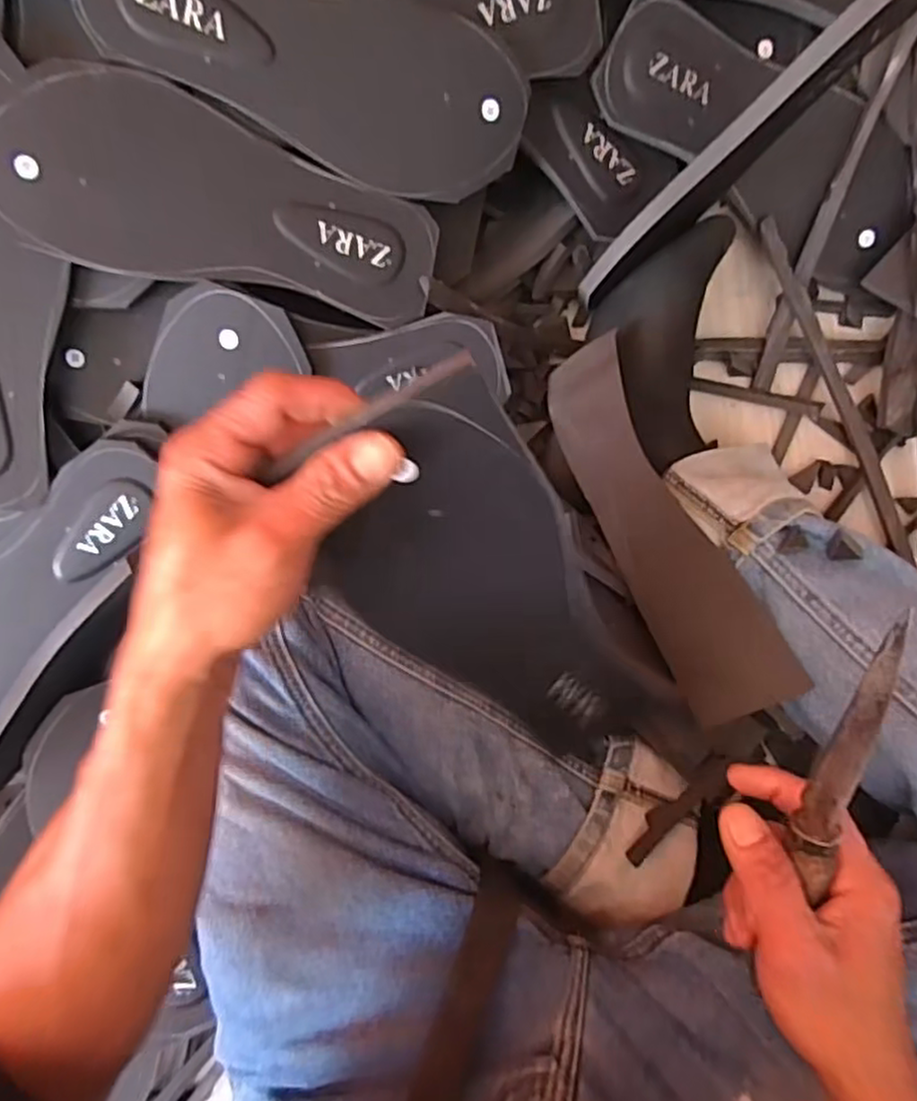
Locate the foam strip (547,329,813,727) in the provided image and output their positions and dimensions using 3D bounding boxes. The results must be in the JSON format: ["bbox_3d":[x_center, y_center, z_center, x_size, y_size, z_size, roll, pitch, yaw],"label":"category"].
[{"bbox_3d":[0.129,-0.016,0.440,0.065,0.019,0.251,-26,83,0],"label":"foam strip"}]

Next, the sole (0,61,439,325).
[{"bbox_3d":[-0.134,-0.206,0.398,0.242,0.008,0.098,5,106,-19],"label":"sole"}]

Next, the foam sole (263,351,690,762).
[{"bbox_3d":[0.019,0.033,0.316,0.102,0.245,0.016,-25,40,16],"label":"foam sole"}]

